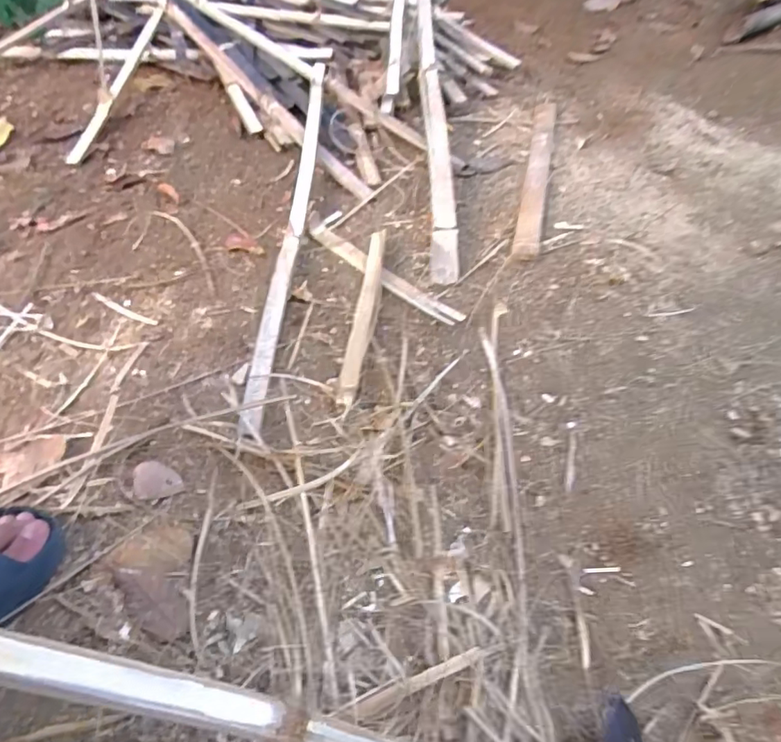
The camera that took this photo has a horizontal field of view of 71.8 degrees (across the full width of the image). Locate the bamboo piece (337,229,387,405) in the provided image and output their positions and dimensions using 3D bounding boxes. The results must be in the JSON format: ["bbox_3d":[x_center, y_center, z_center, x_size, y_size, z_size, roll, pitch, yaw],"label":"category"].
[{"bbox_3d":[-0.035,-0.088,0.776,0.031,0.018,0.335,5,52,4],"label":"bamboo piece"}]

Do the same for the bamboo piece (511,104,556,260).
[{"bbox_3d":[0.278,-0.381,1.024,0.044,0.013,0.530,11,53,9],"label":"bamboo piece"}]

